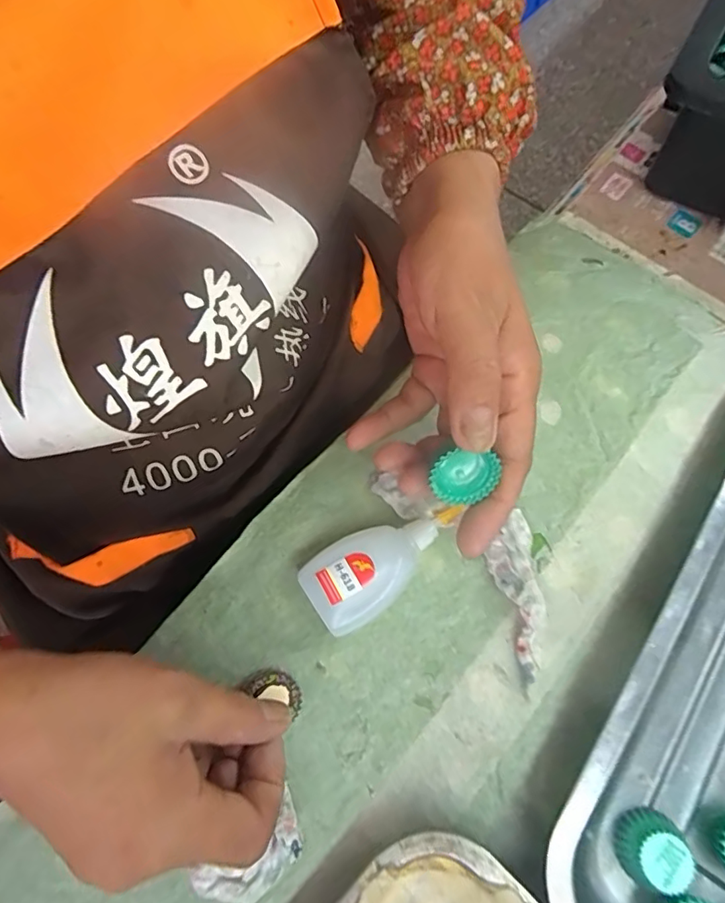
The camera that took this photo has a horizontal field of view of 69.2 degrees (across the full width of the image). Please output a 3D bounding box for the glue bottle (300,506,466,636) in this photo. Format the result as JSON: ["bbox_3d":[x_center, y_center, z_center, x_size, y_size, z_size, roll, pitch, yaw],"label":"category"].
[{"bbox_3d":[0.014,0.060,0.292,0.094,0.029,0.043,-31,73,-8],"label":"glue bottle"}]

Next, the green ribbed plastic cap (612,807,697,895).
[{"bbox_3d":[0.136,0.187,0.247,0.027,0.020,0.027,-1,71,2],"label":"green ribbed plastic cap"}]

